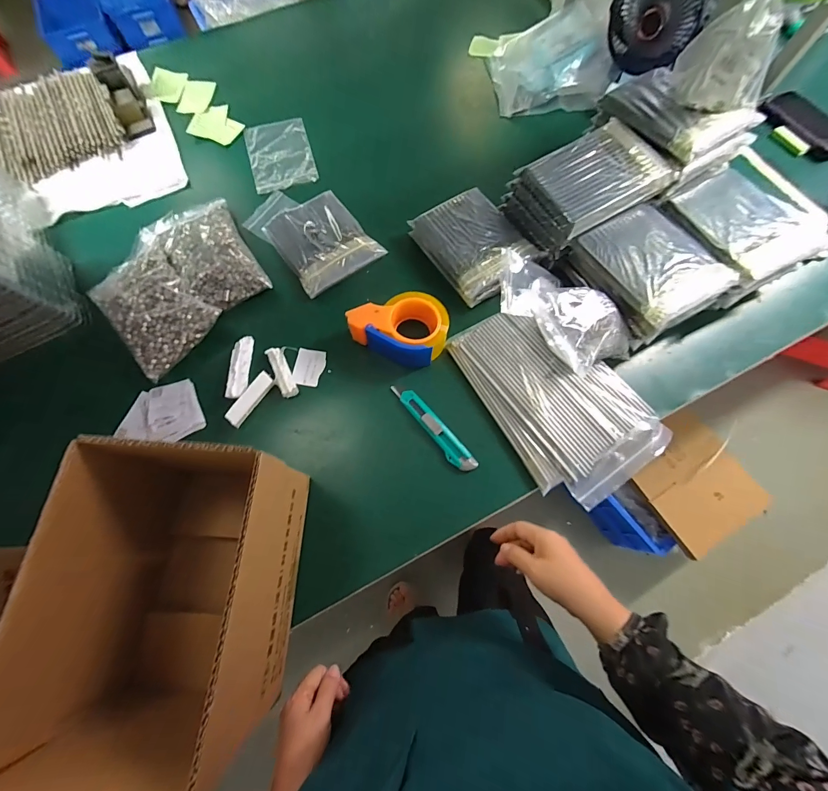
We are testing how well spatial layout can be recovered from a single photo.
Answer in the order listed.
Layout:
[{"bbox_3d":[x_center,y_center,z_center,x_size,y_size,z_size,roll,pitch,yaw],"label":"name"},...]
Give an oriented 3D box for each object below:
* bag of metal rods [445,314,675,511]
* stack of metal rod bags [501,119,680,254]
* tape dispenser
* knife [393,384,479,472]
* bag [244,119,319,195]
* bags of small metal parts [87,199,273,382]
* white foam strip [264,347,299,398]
[{"bbox_3d":[0.198,-0.002,0.518,0.183,0.030,0.290,-33,73,-11],"label":"bag of metal rods"},{"bbox_3d":[0.269,-0.330,0.567,0.188,0.085,0.150,-28,72,-9],"label":"stack of metal rod bags"},{"bbox_3d":[-0.019,-0.112,0.544,0.139,0.049,0.098,16,71,6],"label":"tape dispenser"},{"bbox_3d":[0.027,0.044,0.514,0.028,0.011,0.163,-39,74,-12],"label":"knife"},{"bbox_3d":[-0.266,-0.482,0.711,0.121,0.007,0.178,-16,71,-5],"label":"bag"},{"bbox_3d":[-0.389,-0.203,0.588,0.235,0.042,0.282,40,75,14],"label":"bags of small metal parts"},{"bbox_3d":[-0.203,-0.038,0.542,0.025,0.020,0.082,-24,72,-8],"label":"white foam strip"}]

